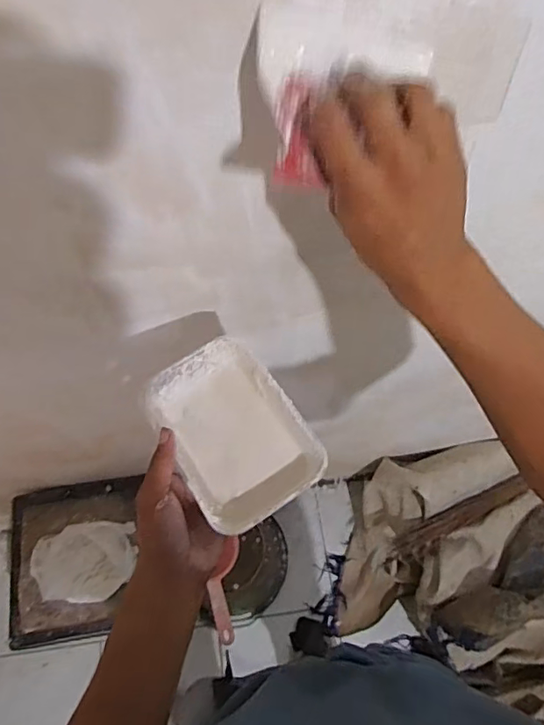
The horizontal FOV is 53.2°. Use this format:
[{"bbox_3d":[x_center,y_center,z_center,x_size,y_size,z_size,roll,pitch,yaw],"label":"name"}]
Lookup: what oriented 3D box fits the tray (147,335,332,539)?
[{"bbox_3d":[-0.037,0.066,0.510,0.112,0.046,0.170,-31,69,-15],"label":"tray"}]

